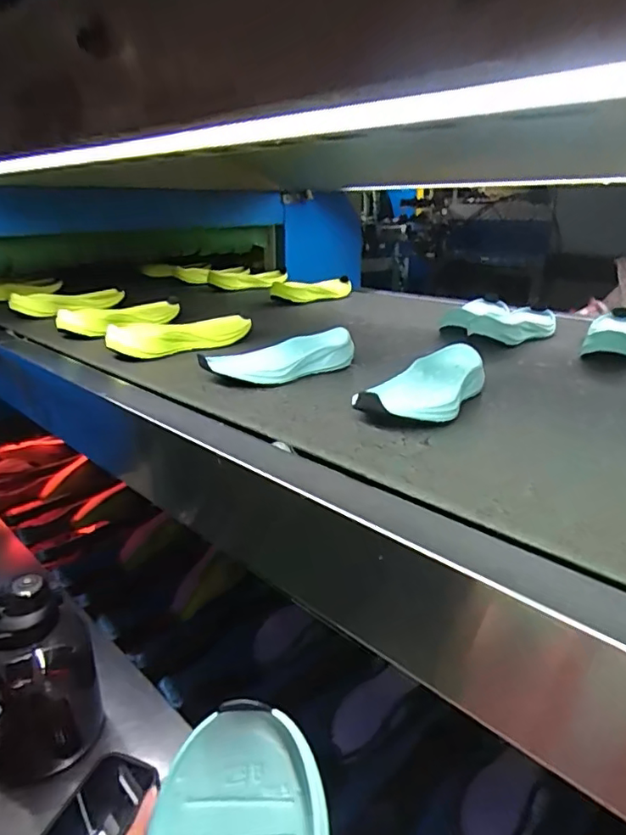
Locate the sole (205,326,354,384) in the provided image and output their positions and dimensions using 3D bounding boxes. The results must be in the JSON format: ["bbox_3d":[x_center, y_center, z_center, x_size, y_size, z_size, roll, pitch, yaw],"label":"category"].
[{"bbox_3d":[-0.032,-0.068,0.669,0.175,0.041,0.070,-18,24,-30],"label":"sole"}]

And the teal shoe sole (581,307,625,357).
[{"bbox_3d":[0.426,-0.119,0.759,0.086,0.040,0.213,8,25,31],"label":"teal shoe sole"}]

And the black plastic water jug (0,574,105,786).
[{"bbox_3d":[-0.336,0.295,0.655,0.142,0.233,0.132,-19,25,-31],"label":"black plastic water jug"}]

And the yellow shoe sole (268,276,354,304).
[{"bbox_3d":[-0.001,-0.273,1.200,0.191,0.047,0.068,-17,24,-27],"label":"yellow shoe sole"}]

